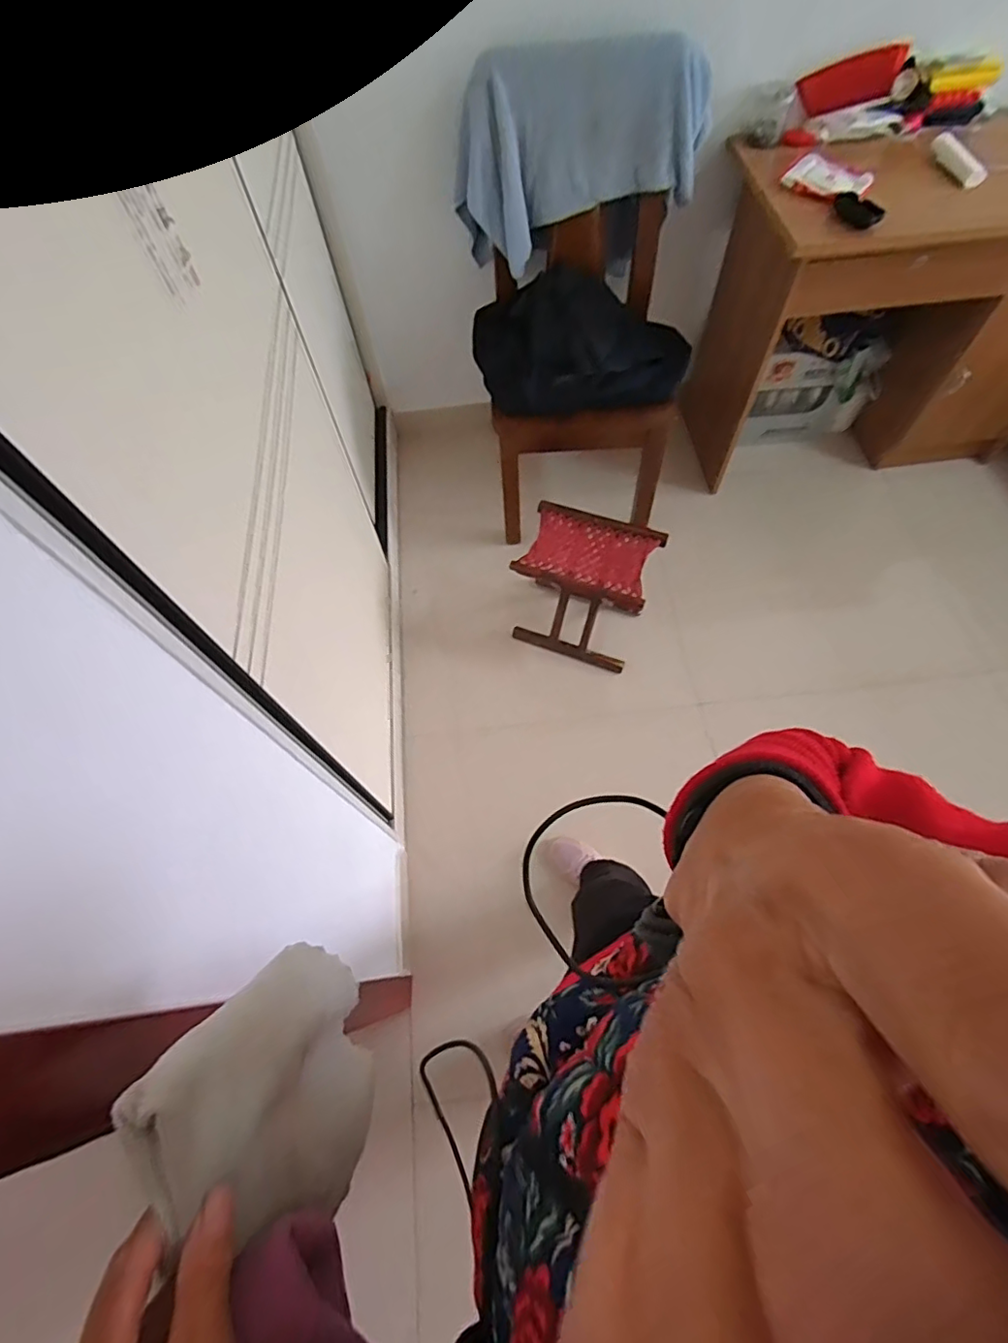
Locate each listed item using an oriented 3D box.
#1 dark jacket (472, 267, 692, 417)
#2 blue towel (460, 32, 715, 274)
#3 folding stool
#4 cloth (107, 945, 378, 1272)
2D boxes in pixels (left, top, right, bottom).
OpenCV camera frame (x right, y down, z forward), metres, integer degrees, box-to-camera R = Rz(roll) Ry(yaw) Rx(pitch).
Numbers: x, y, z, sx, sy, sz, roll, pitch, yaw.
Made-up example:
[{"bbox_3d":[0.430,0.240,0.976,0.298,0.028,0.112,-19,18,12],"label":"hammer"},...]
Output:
[{"bbox_3d":[0.192,-0.837,1.420,0.489,0.192,0.431,-18,67,-7],"label":"dark jacket"},{"bbox_3d":[0.172,-1.155,1.282,0.555,0.346,0.111,-1,66,1],"label":"blue towel"},{"bbox_3d":[0.203,-0.205,1.467,0.308,0.335,0.232,19,68,9],"label":"folding stool"},{"bbox_3d":[-0.128,0.243,0.328,0.029,0.172,0.125,-23,87,11],"label":"cloth"}]

